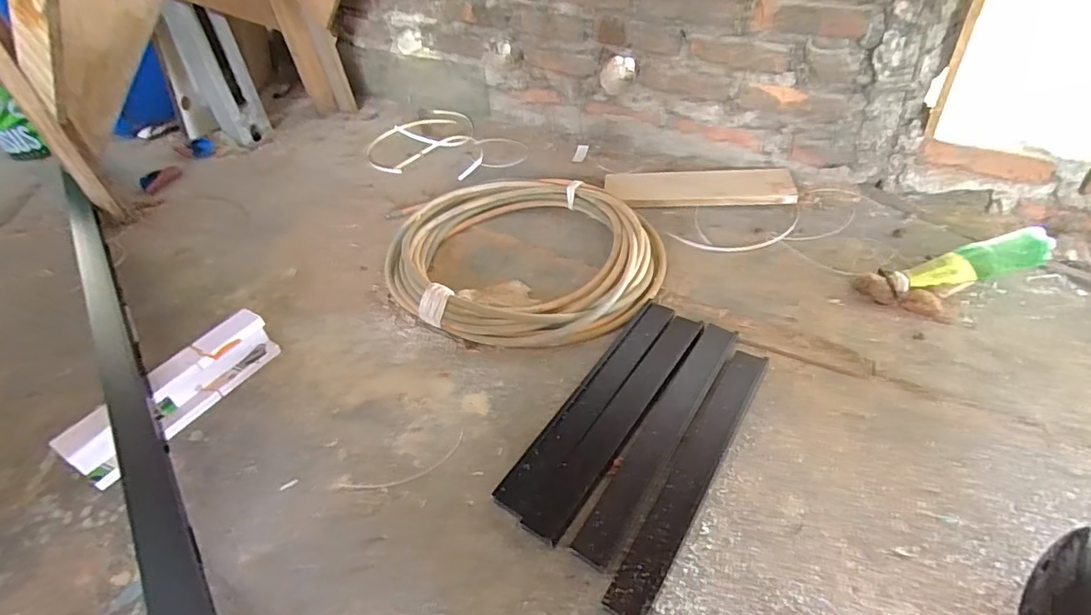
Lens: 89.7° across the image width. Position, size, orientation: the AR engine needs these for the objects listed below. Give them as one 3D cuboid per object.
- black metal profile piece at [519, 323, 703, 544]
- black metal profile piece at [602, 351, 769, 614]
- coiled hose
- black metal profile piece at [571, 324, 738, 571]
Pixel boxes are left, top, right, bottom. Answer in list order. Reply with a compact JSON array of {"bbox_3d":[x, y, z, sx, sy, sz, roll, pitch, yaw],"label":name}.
[{"bbox_3d":[0.104,0.136,0.708,0.049,0.012,0.381,24,52,28],"label":"black metal profile piece"},{"bbox_3d":[0.176,0.186,0.645,0.047,0.019,0.376,22,51,26],"label":"black metal profile piece"},{"bbox_3d":[-0.049,-0.102,0.956,0.484,0.046,0.412,29,54,31],"label":"coiled hose"},{"bbox_3d":[0.152,0.150,0.684,0.046,0.021,0.382,22,51,26],"label":"black metal profile piece"}]

